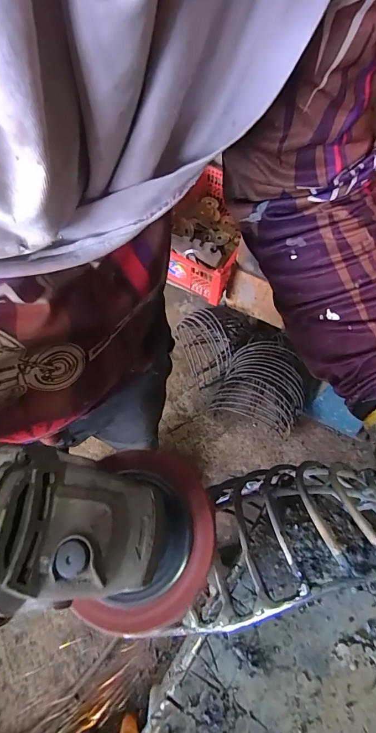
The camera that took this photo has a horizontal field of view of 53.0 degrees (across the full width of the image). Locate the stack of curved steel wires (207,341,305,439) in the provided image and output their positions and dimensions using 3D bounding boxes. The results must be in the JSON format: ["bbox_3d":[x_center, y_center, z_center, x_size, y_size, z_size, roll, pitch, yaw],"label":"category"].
[{"bbox_3d":[0.234,0.060,1.192,0.257,0.167,0.234,22,63,10],"label":"stack of curved steel wires"}]

